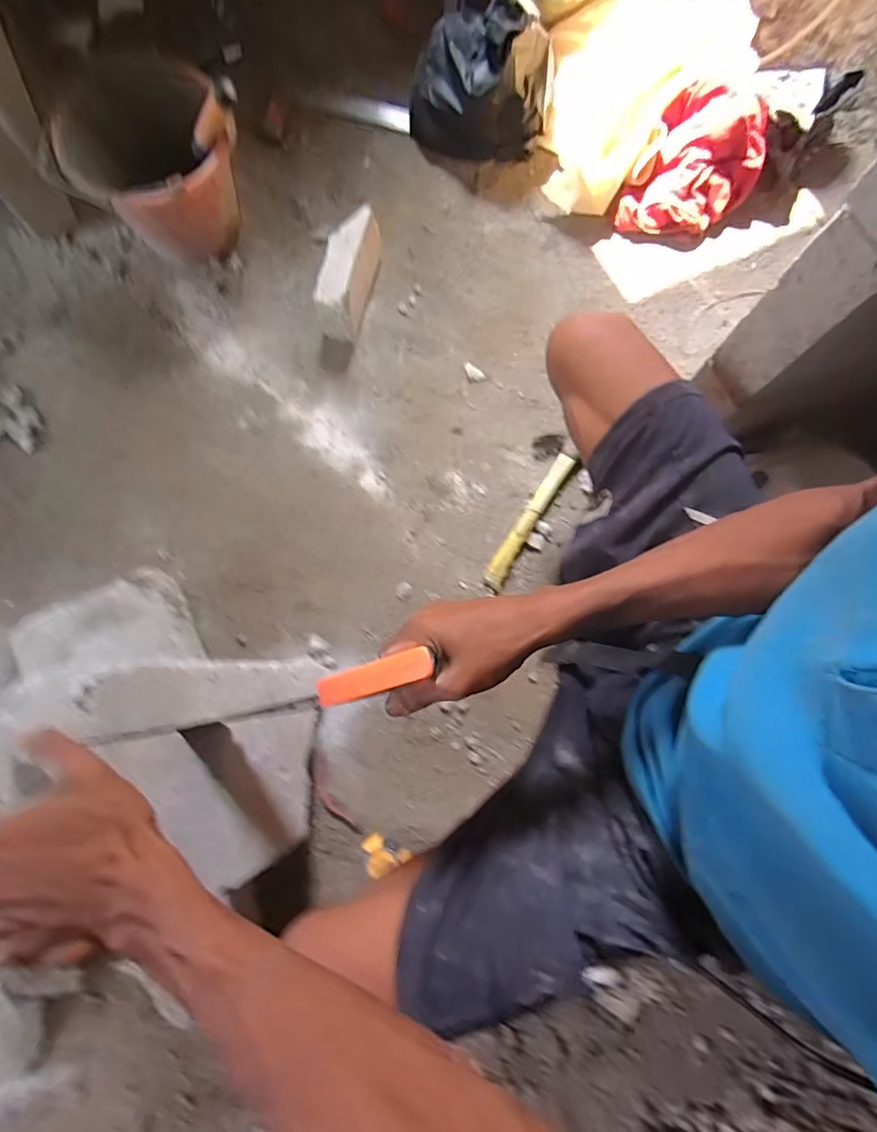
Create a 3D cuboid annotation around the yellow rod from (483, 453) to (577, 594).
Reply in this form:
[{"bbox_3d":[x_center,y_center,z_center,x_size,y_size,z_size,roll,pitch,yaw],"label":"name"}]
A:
[{"bbox_3d":[0.134,-0.068,0.756,0.031,0.028,0.229,31,81,7],"label":"yellow rod"}]

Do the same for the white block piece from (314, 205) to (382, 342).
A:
[{"bbox_3d":[-0.143,-0.463,0.809,0.069,0.084,0.204,8,79,3],"label":"white block piece"}]

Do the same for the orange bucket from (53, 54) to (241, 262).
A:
[{"bbox_3d":[-0.413,-0.578,0.785,0.211,0.174,0.212,0,77,-1],"label":"orange bucket"}]

